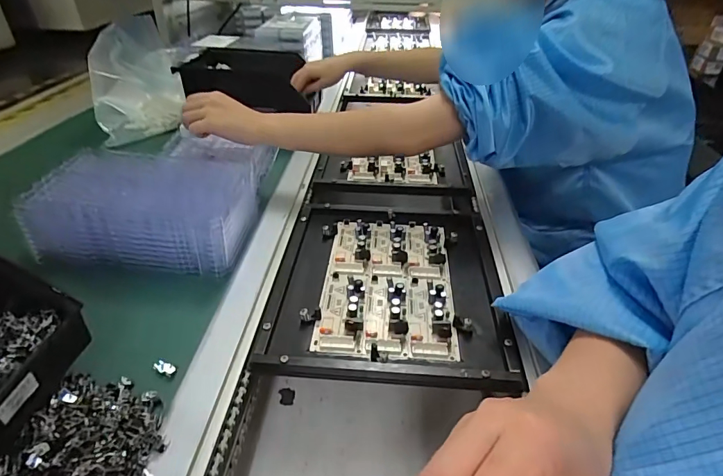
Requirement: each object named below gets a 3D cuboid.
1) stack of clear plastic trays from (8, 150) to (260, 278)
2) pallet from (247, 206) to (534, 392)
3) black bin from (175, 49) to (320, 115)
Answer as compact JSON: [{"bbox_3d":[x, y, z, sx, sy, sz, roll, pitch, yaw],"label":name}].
[{"bbox_3d":[-0.237,-0.034,0.494,0.202,0.088,0.143,2,37,3],"label":"stack of clear plastic trays"},{"bbox_3d":[0.029,0.043,0.457,0.229,0.019,0.245,3,37,4],"label":"pallet"},{"bbox_3d":[-0.191,-0.277,0.761,0.217,0.075,0.148,3,37,3],"label":"black bin"}]

